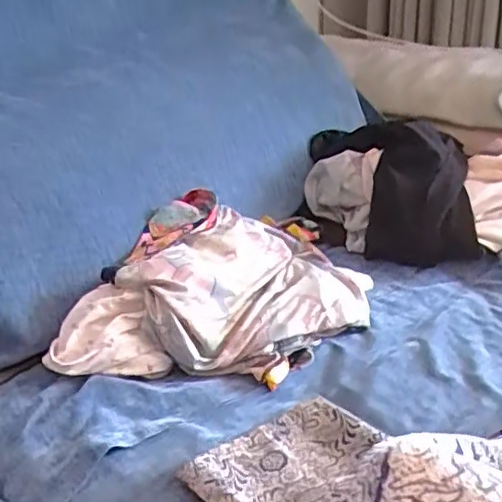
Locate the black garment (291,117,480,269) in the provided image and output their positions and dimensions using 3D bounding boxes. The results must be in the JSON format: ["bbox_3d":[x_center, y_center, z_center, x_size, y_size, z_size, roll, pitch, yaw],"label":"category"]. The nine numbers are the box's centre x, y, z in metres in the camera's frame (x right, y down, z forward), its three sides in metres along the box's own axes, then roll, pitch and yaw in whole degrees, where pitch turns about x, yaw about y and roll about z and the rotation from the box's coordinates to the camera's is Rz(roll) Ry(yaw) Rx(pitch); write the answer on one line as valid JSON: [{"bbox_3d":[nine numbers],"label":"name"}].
[{"bbox_3d":[0.174,-0.091,0.811,0.207,0.123,0.219,5,30,12],"label":"black garment"}]

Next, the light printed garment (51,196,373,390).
[{"bbox_3d":[-0.023,0.028,0.635,0.269,0.078,0.250,2,29,7],"label":"light printed garment"}]

